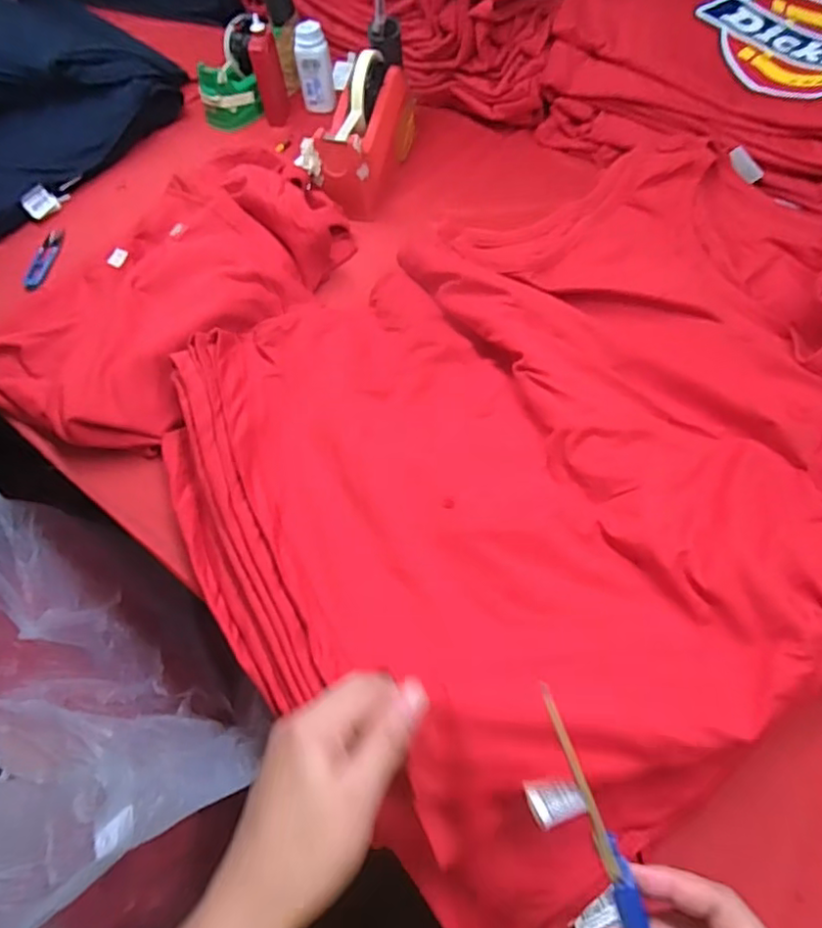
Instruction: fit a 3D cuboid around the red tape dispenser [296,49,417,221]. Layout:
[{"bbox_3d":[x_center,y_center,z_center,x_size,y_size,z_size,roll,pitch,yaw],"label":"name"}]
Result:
[{"bbox_3d":[-0.054,-0.396,0.710,0.080,0.102,0.193,18,58,11],"label":"red tape dispenser"}]

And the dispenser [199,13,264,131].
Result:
[{"bbox_3d":[-0.243,-0.525,0.816,0.081,0.095,0.091,-4,56,-3],"label":"dispenser"}]

